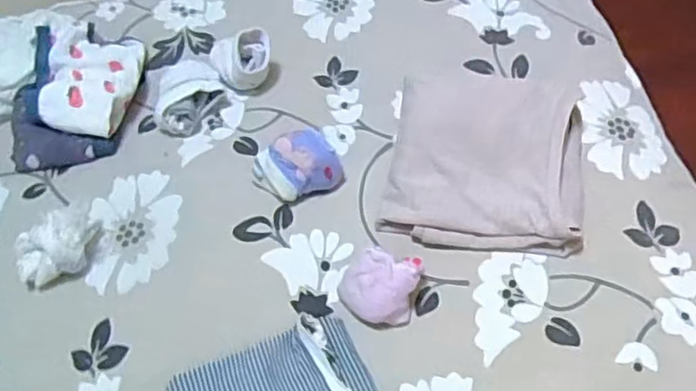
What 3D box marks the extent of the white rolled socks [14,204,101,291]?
[{"bbox_3d":[-0.303,0.049,0.678,0.070,0.050,0.096,27,62,21],"label":"white rolled socks"}]

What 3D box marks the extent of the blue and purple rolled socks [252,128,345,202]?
[{"bbox_3d":[-0.055,-0.035,0.710,0.090,0.052,0.070,-24,57,-11],"label":"blue and purple rolled socks"}]

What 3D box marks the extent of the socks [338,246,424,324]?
[{"bbox_3d":[0.032,0.087,0.633,0.063,0.035,0.070,33,65,24],"label":"socks"}]

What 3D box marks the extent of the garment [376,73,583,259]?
[{"bbox_3d":[0.145,-0.033,0.687,0.203,0.057,0.195,7,57,10],"label":"garment"}]

